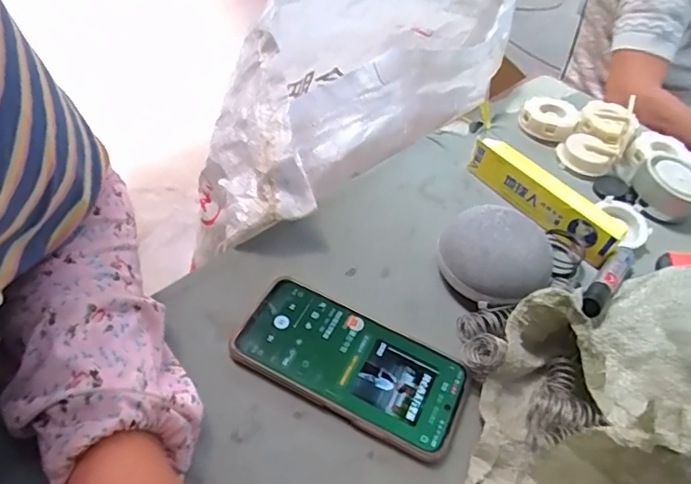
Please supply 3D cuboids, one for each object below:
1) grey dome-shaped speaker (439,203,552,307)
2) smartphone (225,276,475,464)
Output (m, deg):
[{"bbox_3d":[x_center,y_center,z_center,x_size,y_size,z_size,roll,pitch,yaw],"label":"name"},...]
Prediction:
[{"bbox_3d":[0.120,0.012,0.439,0.087,0.052,0.079,26,51,11],"label":"grey dome-shaped speaker"},{"bbox_3d":[0.004,0.086,0.384,0.166,0.011,0.079,26,50,11],"label":"smartphone"}]

